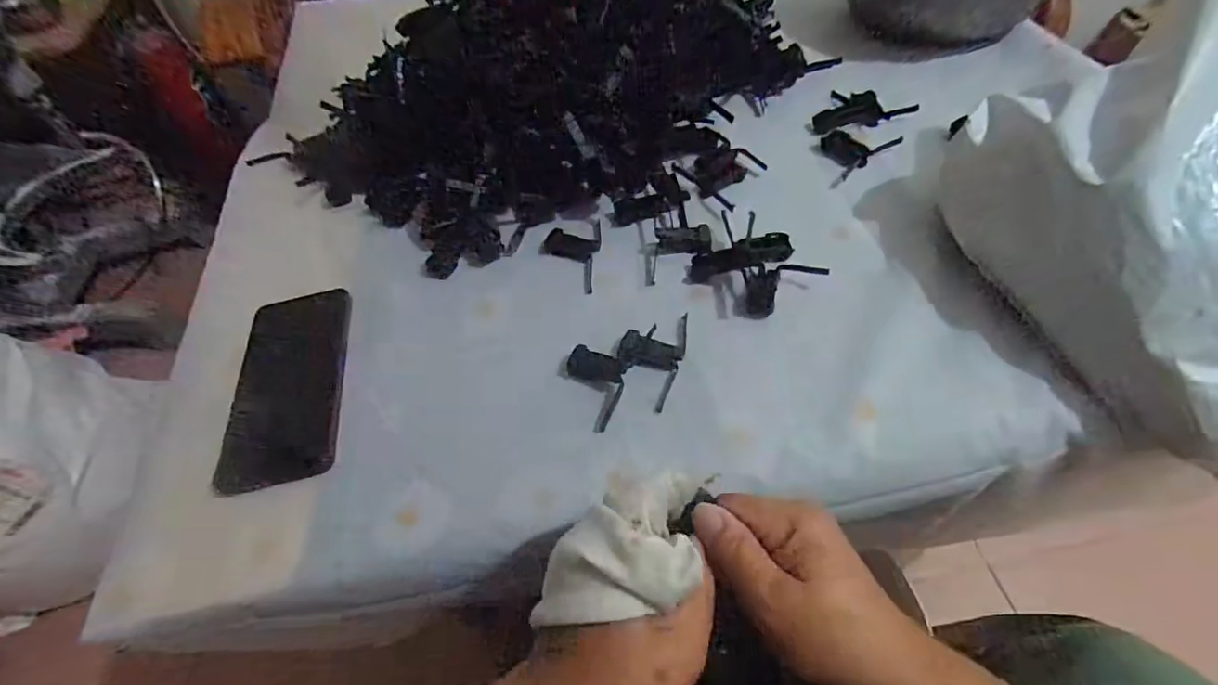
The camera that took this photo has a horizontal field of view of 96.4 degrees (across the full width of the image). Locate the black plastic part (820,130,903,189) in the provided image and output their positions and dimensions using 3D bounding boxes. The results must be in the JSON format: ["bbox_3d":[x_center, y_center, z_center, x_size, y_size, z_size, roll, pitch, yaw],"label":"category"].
[{"bbox_3d":[0.226,-0.184,0.519,0.087,0.010,0.056,-32,59,-17],"label":"black plastic part"}]

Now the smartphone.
[{"bbox_3d":[-0.243,0.029,0.415,0.080,0.009,0.173,-12,55,-4],"label":"smartphone"}]

